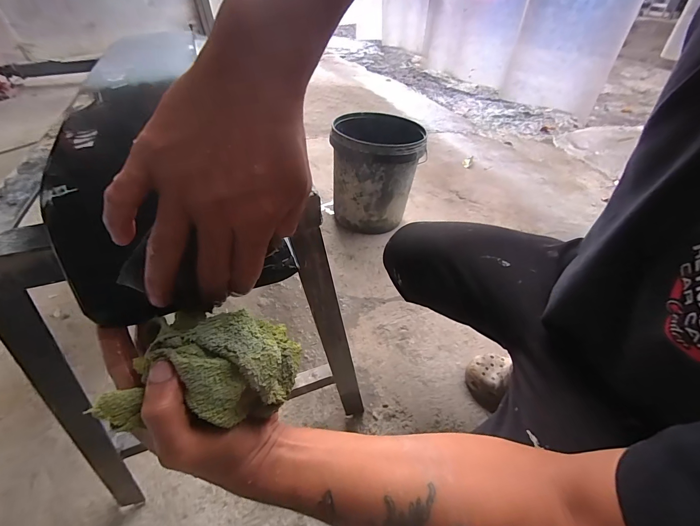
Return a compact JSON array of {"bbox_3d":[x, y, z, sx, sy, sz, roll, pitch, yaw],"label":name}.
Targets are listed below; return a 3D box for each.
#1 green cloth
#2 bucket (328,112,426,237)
[{"bbox_3d":[-0.092,0.071,0.219,0.102,0.066,0.075,-1,42,-5],"label":"green cloth"},{"bbox_3d":[0.084,-0.291,1.084,0.266,0.313,0.275,9,41,2],"label":"bucket"}]

